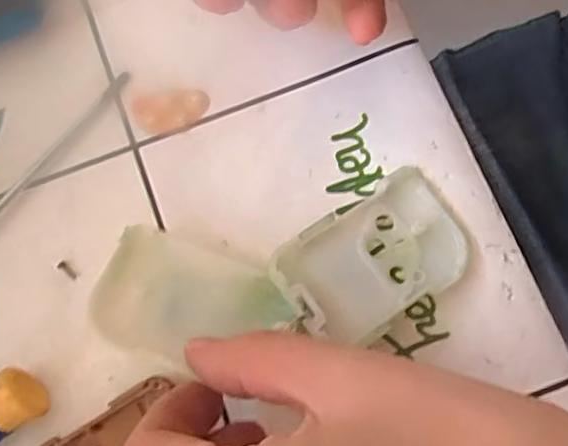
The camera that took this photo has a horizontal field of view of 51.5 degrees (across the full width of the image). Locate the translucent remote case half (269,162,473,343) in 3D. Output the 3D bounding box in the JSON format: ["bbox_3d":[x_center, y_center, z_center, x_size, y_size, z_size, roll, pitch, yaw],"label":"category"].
[{"bbox_3d":[0.028,0.011,0.181,0.058,0.011,0.037,-34,77,-7],"label":"translucent remote case half"}]

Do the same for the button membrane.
[{"bbox_3d":[-0.039,-0.039,0.202,0.026,0.004,0.015,-10,75,-1],"label":"button membrane"}]

